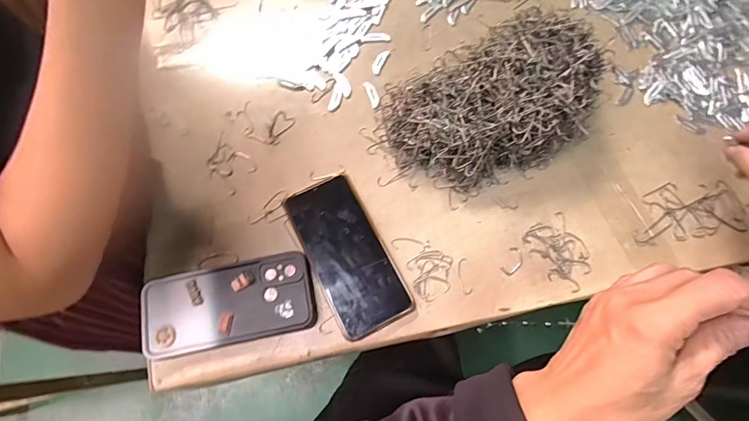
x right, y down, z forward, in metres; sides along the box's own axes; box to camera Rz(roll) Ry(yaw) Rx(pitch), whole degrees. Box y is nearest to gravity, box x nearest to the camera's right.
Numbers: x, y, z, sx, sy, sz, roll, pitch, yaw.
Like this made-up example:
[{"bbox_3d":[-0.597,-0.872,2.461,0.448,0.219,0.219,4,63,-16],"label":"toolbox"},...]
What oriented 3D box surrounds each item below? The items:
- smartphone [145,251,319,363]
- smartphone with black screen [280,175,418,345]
[{"bbox_3d":[-0.149,0.096,0.417,0.172,0.014,0.079,-11,71,-2],"label":"smartphone"},{"bbox_3d":[-0.029,0.045,0.429,0.076,0.017,0.164,-26,72,-7],"label":"smartphone with black screen"}]

